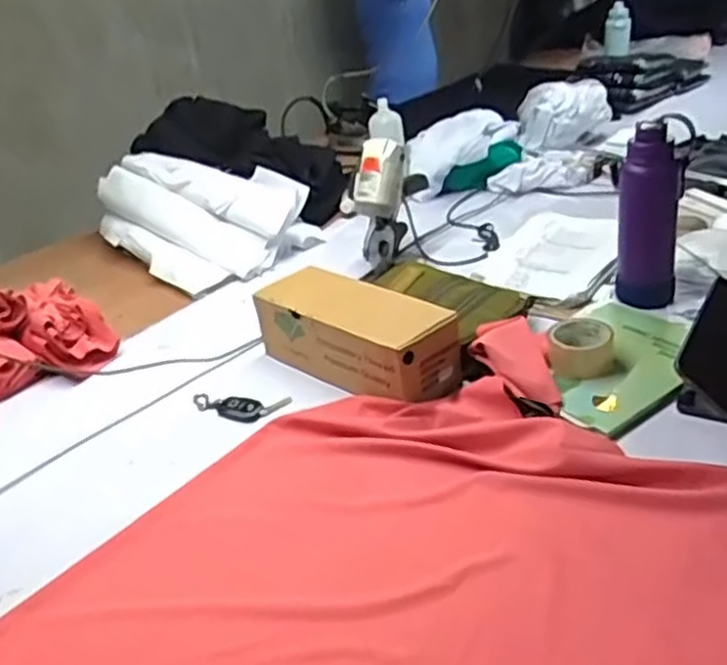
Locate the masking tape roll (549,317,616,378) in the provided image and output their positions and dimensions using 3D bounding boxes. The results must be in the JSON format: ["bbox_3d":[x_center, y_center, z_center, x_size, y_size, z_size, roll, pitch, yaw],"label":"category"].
[{"bbox_3d":[0.312,0.018,1.041,0.088,0.048,0.089,2,30,17],"label":"masking tape roll"}]

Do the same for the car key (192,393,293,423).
[{"bbox_3d":[-0.195,0.110,1.098,0.162,0.017,0.056,8,34,24],"label":"car key"}]

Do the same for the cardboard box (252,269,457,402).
[{"bbox_3d":[-0.013,-0.004,1.119,0.124,0.119,0.338,-29,35,-33],"label":"cardboard box"}]

